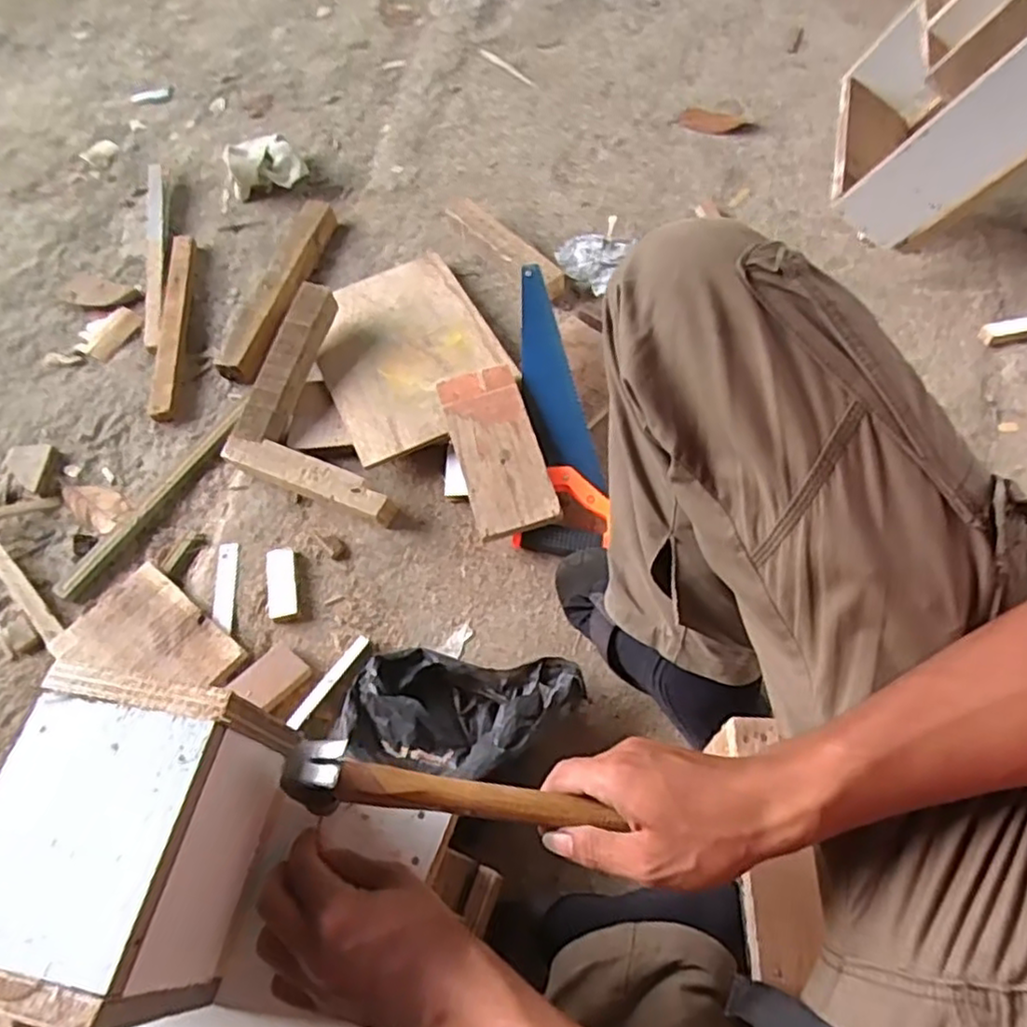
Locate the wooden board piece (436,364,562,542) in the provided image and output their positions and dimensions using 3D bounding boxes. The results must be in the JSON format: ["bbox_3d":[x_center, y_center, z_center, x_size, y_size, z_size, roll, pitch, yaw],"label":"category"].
[{"bbox_3d":[-0.021,-0.084,0.846,0.100,0.018,0.229,-17,67,-3],"label":"wooden board piece"}]

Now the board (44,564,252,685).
[{"bbox_3d":[-0.416,0.153,0.784,0.205,0.013,0.135,31,63,27],"label":"board"}]

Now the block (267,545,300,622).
[{"bbox_3d":[-0.278,0.084,0.822,0.038,0.011,0.094,-13,60,-4],"label":"block"}]

